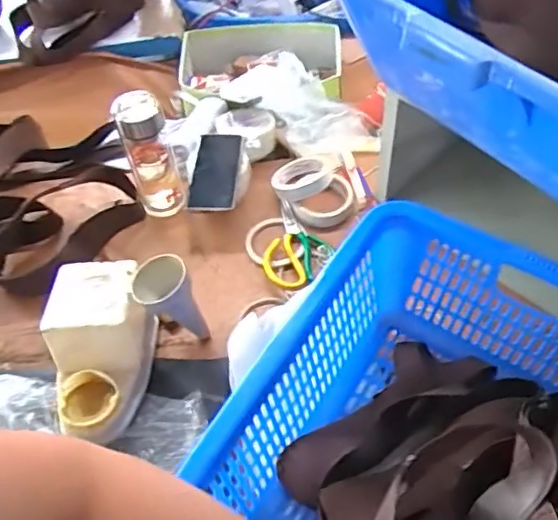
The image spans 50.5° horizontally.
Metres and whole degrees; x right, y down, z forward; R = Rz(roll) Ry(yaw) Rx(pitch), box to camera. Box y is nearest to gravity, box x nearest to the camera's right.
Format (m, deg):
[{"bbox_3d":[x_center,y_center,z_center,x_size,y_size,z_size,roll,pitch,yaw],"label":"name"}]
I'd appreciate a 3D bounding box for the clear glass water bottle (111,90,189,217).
[{"bbox_3d":[-0.194,-0.166,0.899,0.074,0.204,0.083,-17,54,-8],"label":"clear glass water bottle"}]

